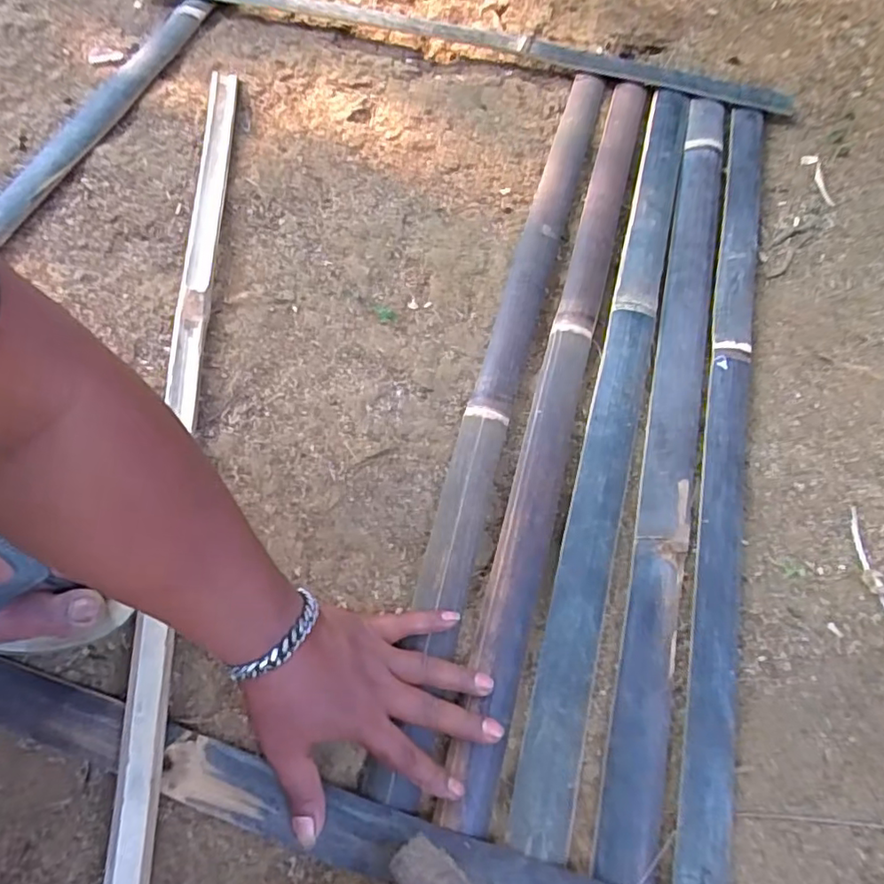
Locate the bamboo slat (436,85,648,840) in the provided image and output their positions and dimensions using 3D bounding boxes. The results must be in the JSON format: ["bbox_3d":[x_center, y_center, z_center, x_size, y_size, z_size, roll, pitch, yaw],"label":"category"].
[{"bbox_3d":[0.122,-0.084,0.547,0.038,0.018,0.795,15,66,5],"label":"bamboo slat"}]

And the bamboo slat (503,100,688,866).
[{"bbox_3d":[0.173,-0.070,0.534,0.044,0.009,0.789,16,66,5],"label":"bamboo slat"}]

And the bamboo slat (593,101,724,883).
[{"bbox_3d":[0.223,-0.053,0.539,0.048,0.015,0.791,14,66,4],"label":"bamboo slat"}]

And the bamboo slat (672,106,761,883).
[{"bbox_3d":[0.272,-0.043,0.535,0.042,0.019,0.797,15,66,4],"label":"bamboo slat"}]

